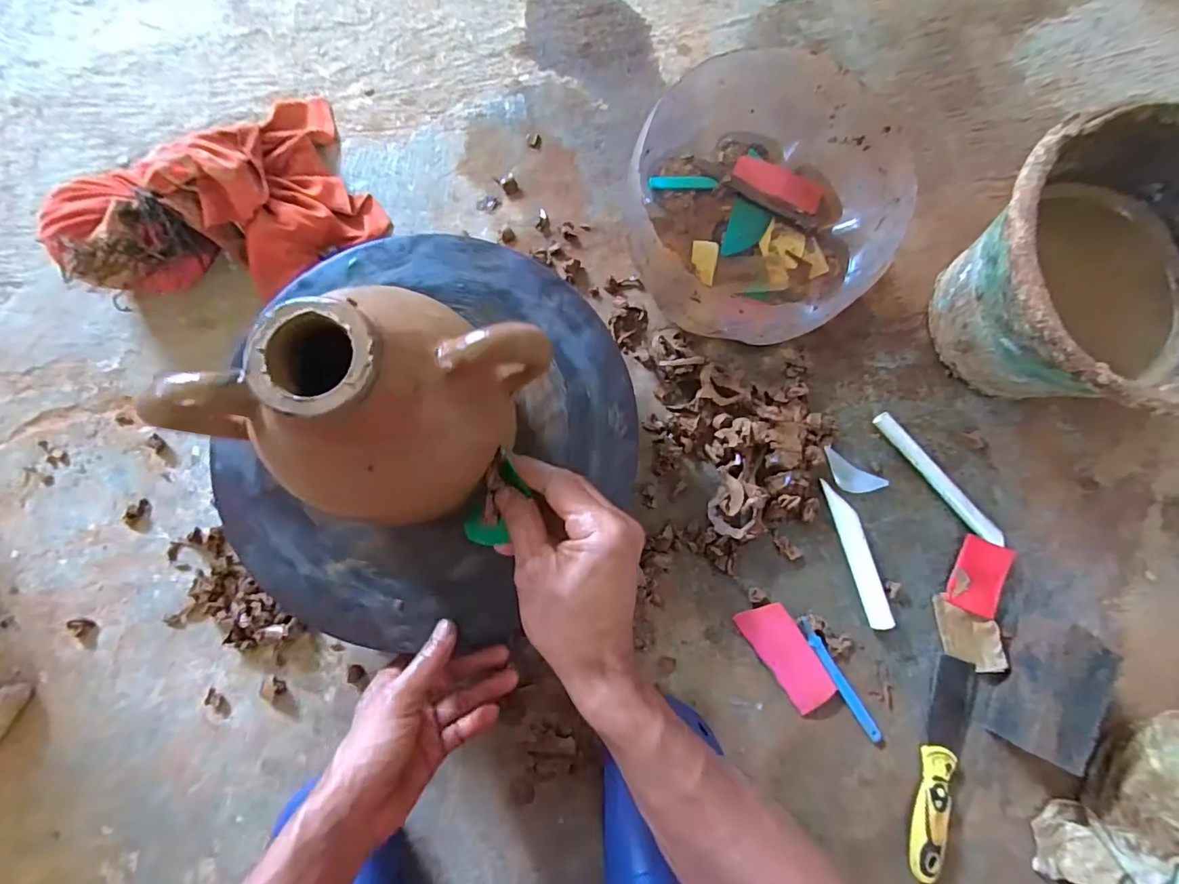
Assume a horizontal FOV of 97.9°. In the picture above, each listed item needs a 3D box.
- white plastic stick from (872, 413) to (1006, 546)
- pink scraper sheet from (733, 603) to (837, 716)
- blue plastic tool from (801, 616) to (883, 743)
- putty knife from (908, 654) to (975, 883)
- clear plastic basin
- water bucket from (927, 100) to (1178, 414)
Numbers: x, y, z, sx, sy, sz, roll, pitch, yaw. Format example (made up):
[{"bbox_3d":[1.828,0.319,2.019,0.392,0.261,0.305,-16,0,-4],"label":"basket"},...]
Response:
[{"bbox_3d":[0.356,0.038,0.529,0.015,0.019,0.168,-41,86,-8],"label":"white plastic stick"},{"bbox_3d":[0.193,0.206,0.500,0.046,0.015,0.107,-35,86,-7],"label":"pink scraper sheet"},{"bbox_3d":[0.241,0.230,0.498,0.013,0.007,0.133,-32,85,-7],"label":"blue plastic tool"},{"bbox_3d":[0.333,0.304,0.484,0.040,0.023,0.193,21,82,-1],"label":"putty knife"},{"bbox_3d":[0.157,-0.221,0.502,0.246,0.125,0.254,0,82,-3],"label":"clear plastic basin"},{"bbox_3d":[0.457,-0.141,0.488,0.252,0.175,0.248,0,82,-3],"label":"water bucket"}]

